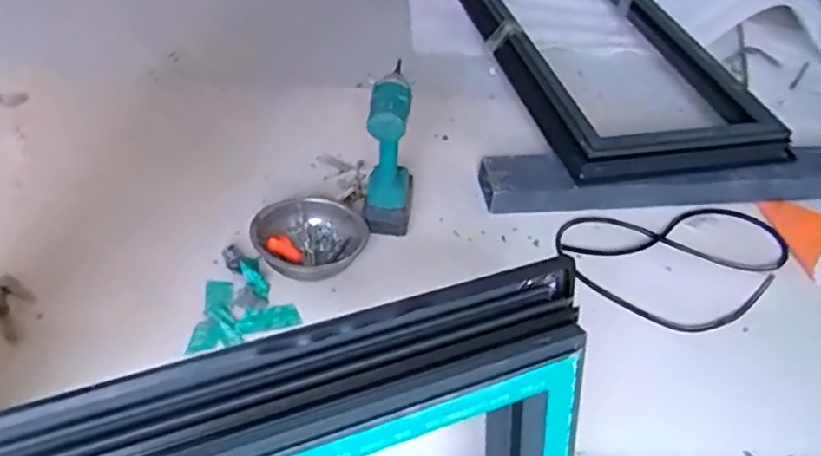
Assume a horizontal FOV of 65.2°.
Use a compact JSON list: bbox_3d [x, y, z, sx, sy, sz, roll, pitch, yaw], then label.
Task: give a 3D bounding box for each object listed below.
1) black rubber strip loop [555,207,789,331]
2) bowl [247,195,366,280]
[{"bbox_3d":[0.475,0.062,1.106,0.423,0.025,0.259,-6,46,-13],"label":"black rubber strip loop"},{"bbox_3d":[-0.164,0.019,1.042,0.174,0.051,0.179,18,46,11],"label":"bowl"}]

